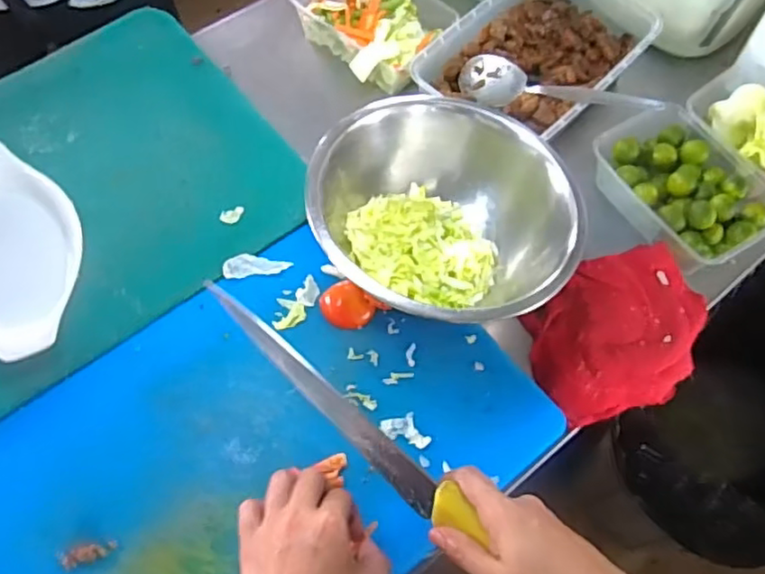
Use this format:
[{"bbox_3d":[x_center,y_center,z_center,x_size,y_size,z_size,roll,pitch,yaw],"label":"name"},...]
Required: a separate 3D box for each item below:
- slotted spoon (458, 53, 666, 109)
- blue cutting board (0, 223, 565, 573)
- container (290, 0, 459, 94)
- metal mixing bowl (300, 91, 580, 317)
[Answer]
[{"bbox_3d":[0.178,-0.204,0.662,0.203,0.030,0.045,15,66,23],"label":"slotted spoon"},{"bbox_3d":[-0.102,0.132,0.531,0.426,0.023,0.291,-35,71,-18],"label":"blue cutting board"},{"bbox_3d":[-0.013,-0.304,0.736,0.123,0.056,0.175,-39,72,-16],"label":"container"},{"bbox_3d":[0.055,-0.053,0.560,0.224,0.115,0.179,-8,66,-4],"label":"metal mixing bowl"}]

